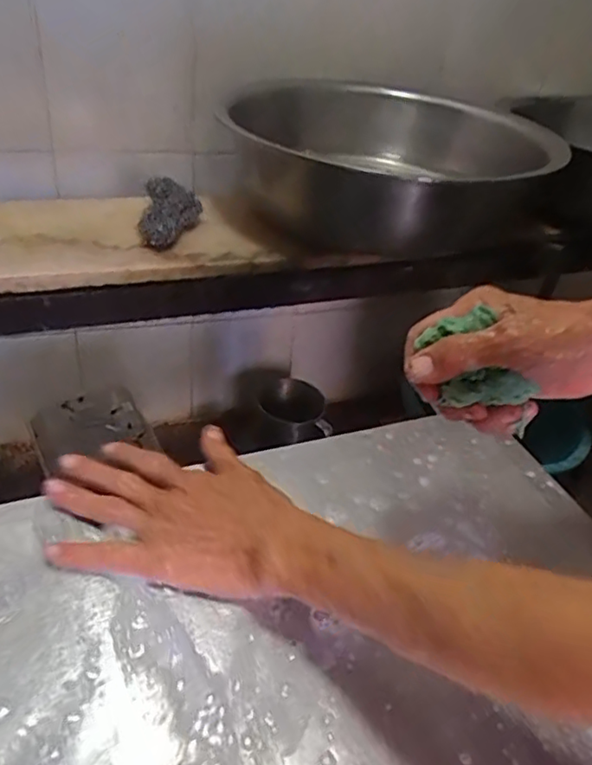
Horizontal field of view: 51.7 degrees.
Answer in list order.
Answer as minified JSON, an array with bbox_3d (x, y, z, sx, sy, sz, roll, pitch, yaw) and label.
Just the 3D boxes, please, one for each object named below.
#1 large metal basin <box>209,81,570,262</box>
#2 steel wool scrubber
[{"bbox_3d":[0.123,-0.288,0.823,0.382,0.135,0.382,5,37,-4],"label":"large metal basin"},{"bbox_3d":[-0.143,-0.193,0.699,0.065,0.042,0.122,3,39,-10],"label":"steel wool scrubber"}]

